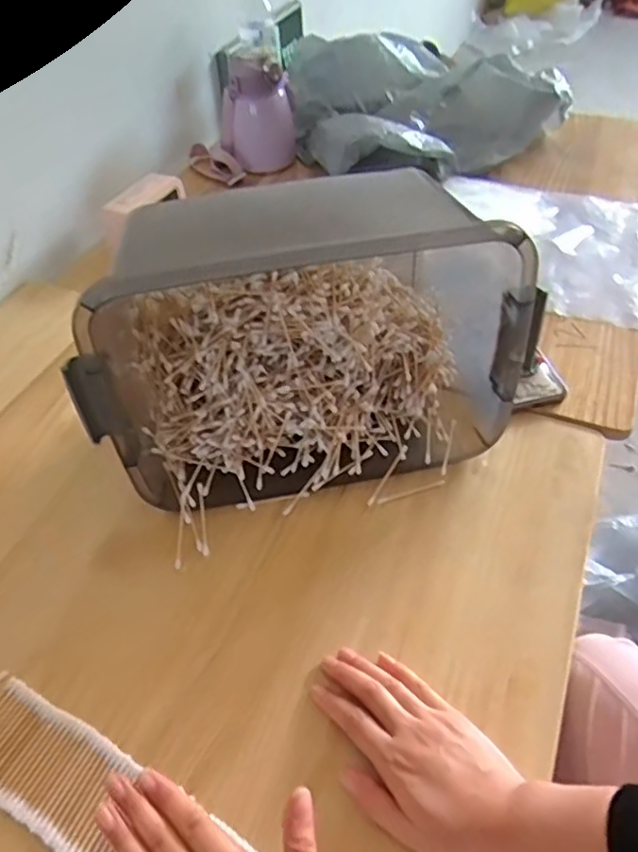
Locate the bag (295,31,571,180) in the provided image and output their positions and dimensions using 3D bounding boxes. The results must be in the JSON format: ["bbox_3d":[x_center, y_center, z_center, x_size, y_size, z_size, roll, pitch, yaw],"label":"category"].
[{"bbox_3d":[0.185,-0.559,1.040,0.435,0.130,0.335,-16,50,-10],"label":"bag"}]

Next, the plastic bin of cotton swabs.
[{"bbox_3d":[-0.008,-0.083,0.588,0.419,0.225,0.212,-9,50,-7],"label":"plastic bin of cotton swabs"}]

